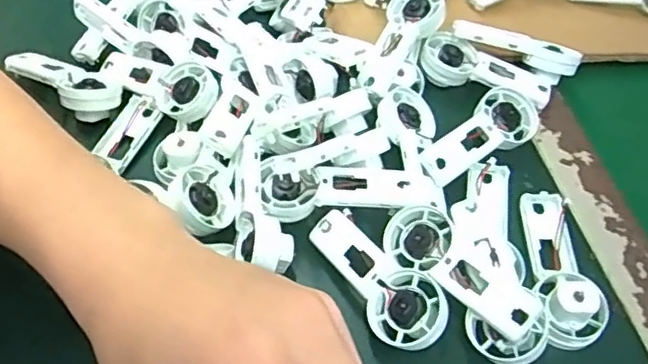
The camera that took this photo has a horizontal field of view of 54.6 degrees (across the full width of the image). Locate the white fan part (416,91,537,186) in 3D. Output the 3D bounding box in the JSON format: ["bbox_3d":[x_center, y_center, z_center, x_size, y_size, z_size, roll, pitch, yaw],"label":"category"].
[{"bbox_3d":[0.100,-0.031,0.396,0.096,0.014,0.034,-33,60,-27],"label":"white fan part"}]

